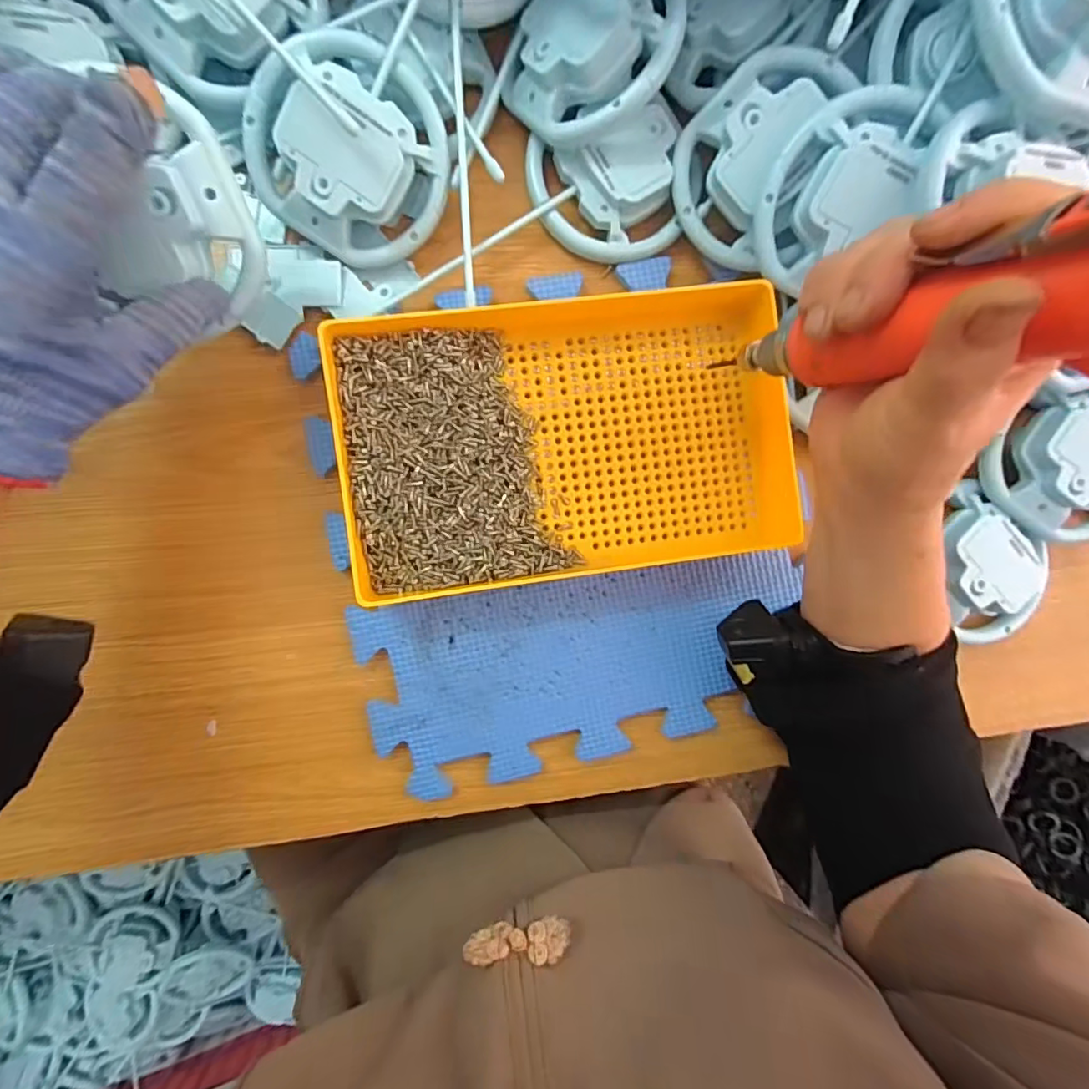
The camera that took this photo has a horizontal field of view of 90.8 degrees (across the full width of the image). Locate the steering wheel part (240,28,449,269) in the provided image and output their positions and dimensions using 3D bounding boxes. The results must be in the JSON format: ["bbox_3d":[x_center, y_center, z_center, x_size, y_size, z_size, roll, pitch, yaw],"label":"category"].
[{"bbox_3d":[-0.104,-0.211,0.290,0.104,0.043,0.104,-6,108,-19],"label":"steering wheel part"}]

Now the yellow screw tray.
[{"bbox_3d":[0.020,-0.062,0.305,0.254,0.031,0.156,-7,92,-6],"label":"yellow screw tray"}]

